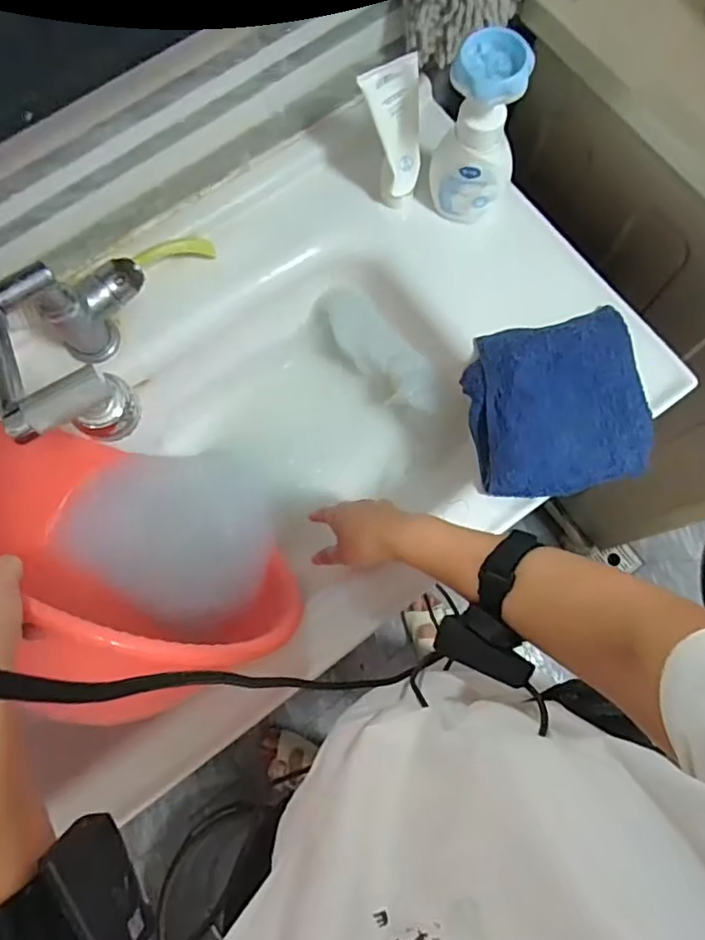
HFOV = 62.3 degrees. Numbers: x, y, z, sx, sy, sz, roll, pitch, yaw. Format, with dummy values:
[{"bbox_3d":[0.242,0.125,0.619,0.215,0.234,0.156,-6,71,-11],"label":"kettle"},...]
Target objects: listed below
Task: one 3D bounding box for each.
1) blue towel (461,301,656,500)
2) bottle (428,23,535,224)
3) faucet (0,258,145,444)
[{"bbox_3d":[0.215,-0.069,0.610,0.176,0.031,0.184,-8,75,-1],"label":"blue towel"},{"bbox_3d":[0.128,-0.341,0.594,0.081,0.173,0.061,14,76,4],"label":"bottle"},{"bbox_3d":[-0.239,-0.110,0.507,0.107,0.124,0.302,-23,37,-5],"label":"faucet"}]

